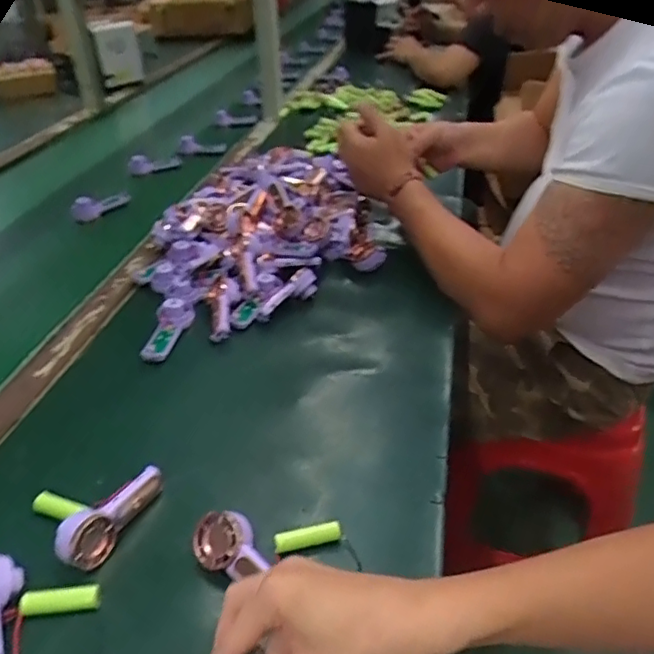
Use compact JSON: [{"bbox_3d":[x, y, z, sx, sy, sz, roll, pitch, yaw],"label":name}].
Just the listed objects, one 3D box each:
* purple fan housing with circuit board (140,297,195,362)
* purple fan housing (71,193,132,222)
[{"bbox_3d":[-0.181,0.004,0.663,0.037,0.020,0.087,8,49,10],"label":"purple fan housing with circuit board"},{"bbox_3d":[-0.357,-0.198,0.941,0.038,0.033,0.088,22,41,27],"label":"purple fan housing"}]

